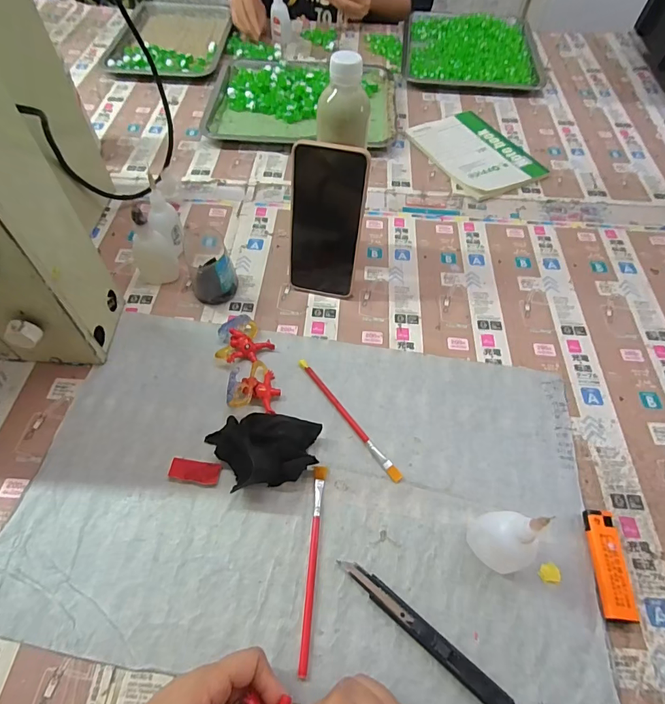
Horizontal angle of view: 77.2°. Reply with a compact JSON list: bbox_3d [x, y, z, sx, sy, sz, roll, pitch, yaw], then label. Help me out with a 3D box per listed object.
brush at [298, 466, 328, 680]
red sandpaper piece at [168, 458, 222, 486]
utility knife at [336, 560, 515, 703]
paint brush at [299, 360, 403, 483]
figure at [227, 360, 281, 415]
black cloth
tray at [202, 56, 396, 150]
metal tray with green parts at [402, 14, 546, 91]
[{"bbox_3d":[-0.016,0.168,0.337,0.010,0.005,0.150,5,57,1],"label":"brush"},{"bbox_3d":[-0.123,0.107,0.372,0.043,0.006,0.019,8,57,3],"label":"red sandpaper piece"},{"bbox_3d":[0.066,0.208,0.310,0.145,0.010,0.015,36,63,19],"label":"utility knife"},{"bbox_3d":[0.014,0.063,0.409,0.009,0.006,0.155,-31,64,-20],"label":"paint brush"},{"bbox_3d":[-0.076,0.032,0.414,0.047,0.025,0.055,3,57,0],"label":"figure"},{"bbox_3d":[-0.061,0.087,0.375,0.098,0.027,0.062,-6,58,-6],"label":"black cloth"},{"bbox_3d":[-0.046,-0.437,0.718,0.306,0.026,0.233,3,57,0],"label":"tray"},{"bbox_3d":[0.272,-0.602,0.827,0.255,0.031,0.285,7,57,2],"label":"metal tray with green parts"}]

